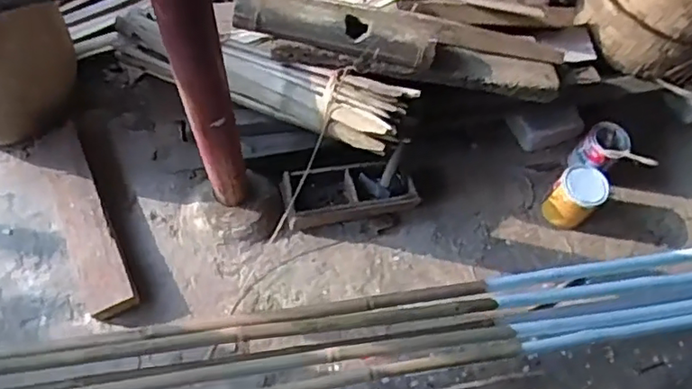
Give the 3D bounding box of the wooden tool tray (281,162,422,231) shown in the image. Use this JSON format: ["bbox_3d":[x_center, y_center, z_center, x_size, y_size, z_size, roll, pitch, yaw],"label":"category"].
[{"bbox_3d":[0.012,-0.012,1.375,0.308,0.092,0.130,-9,67,-8],"label":"wooden tool tray"}]

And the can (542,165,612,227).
[{"bbox_3d":[0.540,0.011,1.414,0.107,0.144,0.109,1,66,-3],"label":"can"}]

